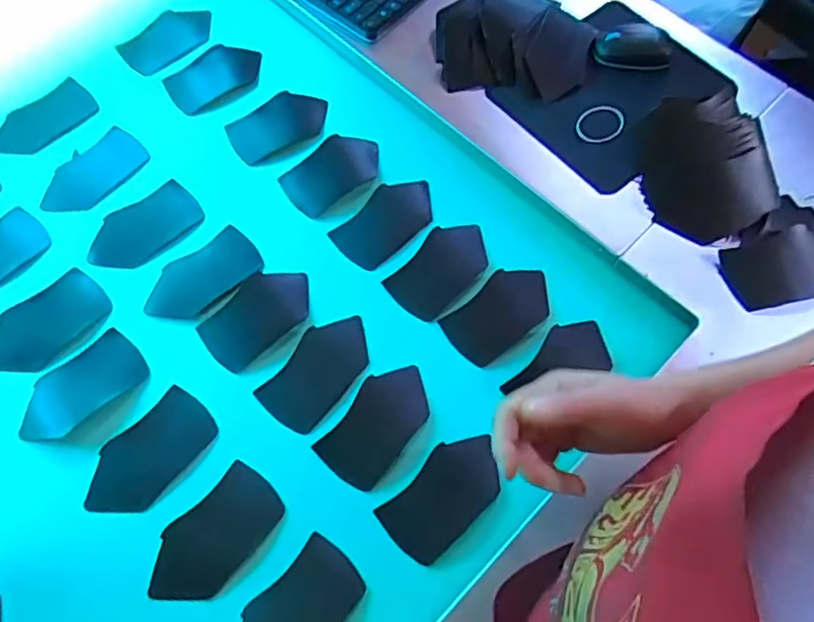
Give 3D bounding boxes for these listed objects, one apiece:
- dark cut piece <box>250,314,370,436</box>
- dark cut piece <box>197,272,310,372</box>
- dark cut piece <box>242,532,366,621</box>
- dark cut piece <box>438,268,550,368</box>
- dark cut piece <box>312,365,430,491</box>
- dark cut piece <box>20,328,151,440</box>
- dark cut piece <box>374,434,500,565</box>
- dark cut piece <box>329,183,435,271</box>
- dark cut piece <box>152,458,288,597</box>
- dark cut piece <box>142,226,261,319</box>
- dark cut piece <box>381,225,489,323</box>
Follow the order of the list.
[{"bbox_3d":[-0.089,0.058,0.607,0.067,0.009,0.127,34,70,15],"label":"dark cut piece"},{"bbox_3d":[-0.157,0.004,0.630,0.123,0.015,0.071,-40,71,-16],"label":"dark cut piece"},{"bbox_3d":[-0.098,0.266,0.518,0.069,0.004,0.127,38,71,16],"label":"dark cut piece"},{"bbox_3d":[0.101,0.000,0.633,0.124,0.017,0.068,-39,71,-16],"label":"dark cut piece"},{"bbox_3d":[-0.027,0.108,0.584,0.068,0.014,0.124,35,70,15],"label":"dark cut piece"},{"bbox_3d":[-0.329,0.076,0.601,0.125,0.009,0.069,-40,71,-16],"label":"dark cut piece"},{"bbox_3d":[0.037,0.172,0.560,0.122,0.006,0.066,-42,77,-11],"label":"dark cut piece"},{"bbox_3d":[-0.020,-0.105,0.679,0.125,0.013,0.069,-41,71,-17],"label":"dark cut piece"},{"bbox_3d":[-0.175,0.205,0.544,0.068,0.010,0.127,36,71,16],"label":"dark cut piece"},{"bbox_3d":[-0.225,-0.037,0.659,0.129,0.009,0.064,-39,71,-16],"label":"dark cut piece"},{"bbox_3d":[0.040,-0.048,0.662,0.067,0.009,0.123,44,75,0],"label":"dark cut piece"}]

